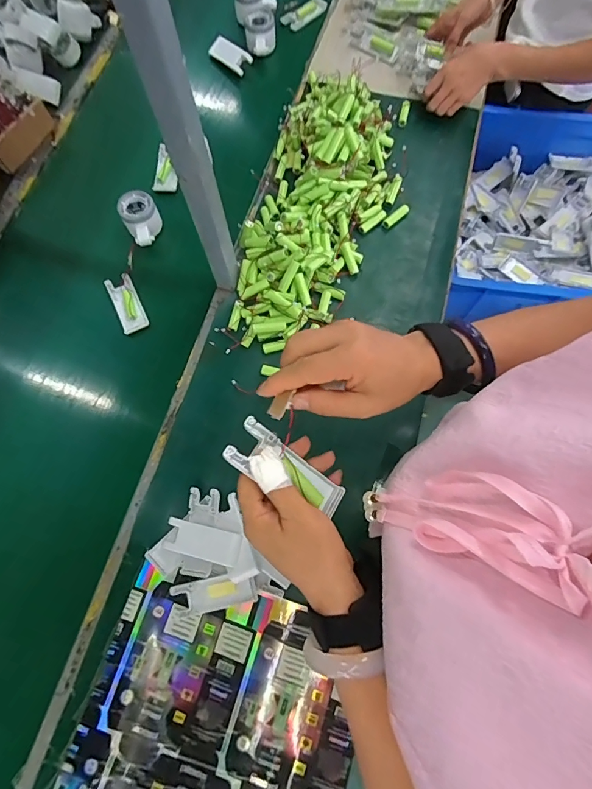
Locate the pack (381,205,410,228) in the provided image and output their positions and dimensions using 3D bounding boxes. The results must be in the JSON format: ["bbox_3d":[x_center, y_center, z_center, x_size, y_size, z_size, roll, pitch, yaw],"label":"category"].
[{"bbox_3d":[0.166,-0.292,0.676,0.054,0.016,0.015,-40,77,-11],"label":"pack"}]

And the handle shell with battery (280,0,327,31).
[{"bbox_3d":[0.018,-0.825,0.891,0.102,0.027,0.027,-38,76,-11],"label":"handle shell with battery"}]

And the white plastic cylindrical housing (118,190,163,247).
[{"bbox_3d":[-0.261,-0.291,0.695,0.064,0.052,0.083,-22,73,-7],"label":"white plastic cylindrical housing"}]

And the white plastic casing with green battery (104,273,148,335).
[{"bbox_3d":[-0.275,-0.148,0.668,0.042,0.008,0.102,-25,73,-8],"label":"white plastic casing with green battery"}]

